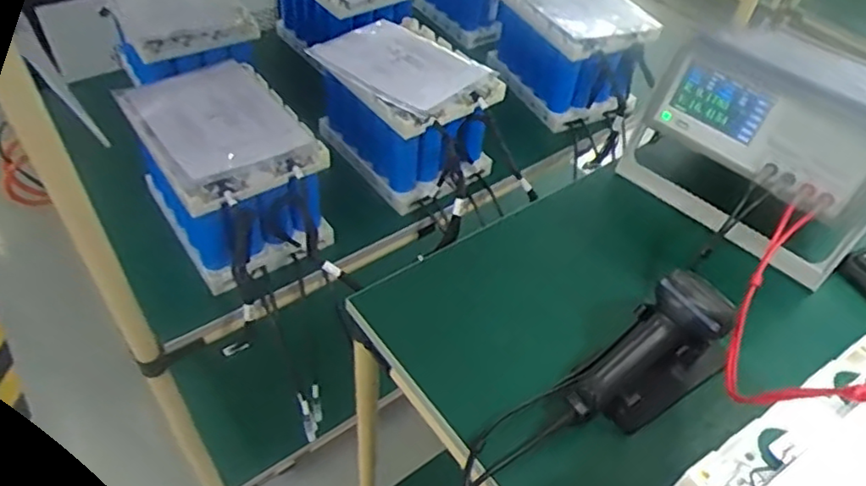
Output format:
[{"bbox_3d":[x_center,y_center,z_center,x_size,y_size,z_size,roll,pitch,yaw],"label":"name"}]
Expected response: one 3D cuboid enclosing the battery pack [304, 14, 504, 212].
[{"bbox_3d":[-0.037,-0.200,0.984,0.198,0.167,0.279,-26,54,-26],"label":"battery pack"}]

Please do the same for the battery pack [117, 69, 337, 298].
[{"bbox_3d":[-0.271,-0.088,0.856,0.190,0.172,0.287,-31,57,-29],"label":"battery pack"}]

